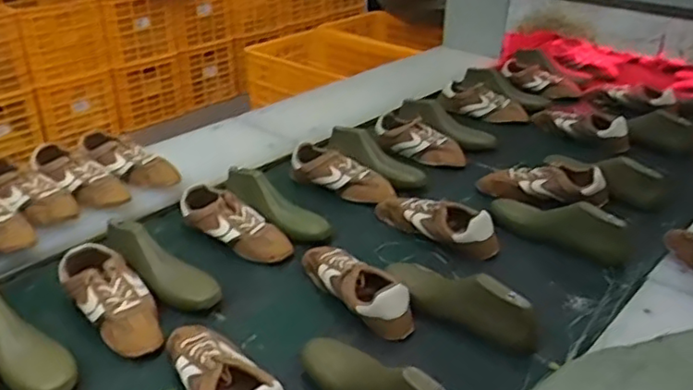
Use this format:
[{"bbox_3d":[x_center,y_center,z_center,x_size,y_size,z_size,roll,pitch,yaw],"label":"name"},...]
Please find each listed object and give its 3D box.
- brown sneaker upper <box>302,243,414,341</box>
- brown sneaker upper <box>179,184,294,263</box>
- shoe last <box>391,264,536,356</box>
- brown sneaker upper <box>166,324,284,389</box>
[{"bbox_3d":[0.012,0.147,1.099,0.096,0.080,0.260,-23,36,-35],"label":"brown sneaker upper"},{"bbox_3d":[-0.216,0.062,1.249,0.267,0.080,0.094,23,36,36],"label":"brown sneaker upper"},{"bbox_3d":[0.177,0.170,1.044,0.076,0.104,0.242,-24,37,-37],"label":"shoe last"},{"bbox_3d":[-0.170,0.252,0.894,0.097,0.075,0.244,-17,33,-28],"label":"brown sneaker upper"}]

